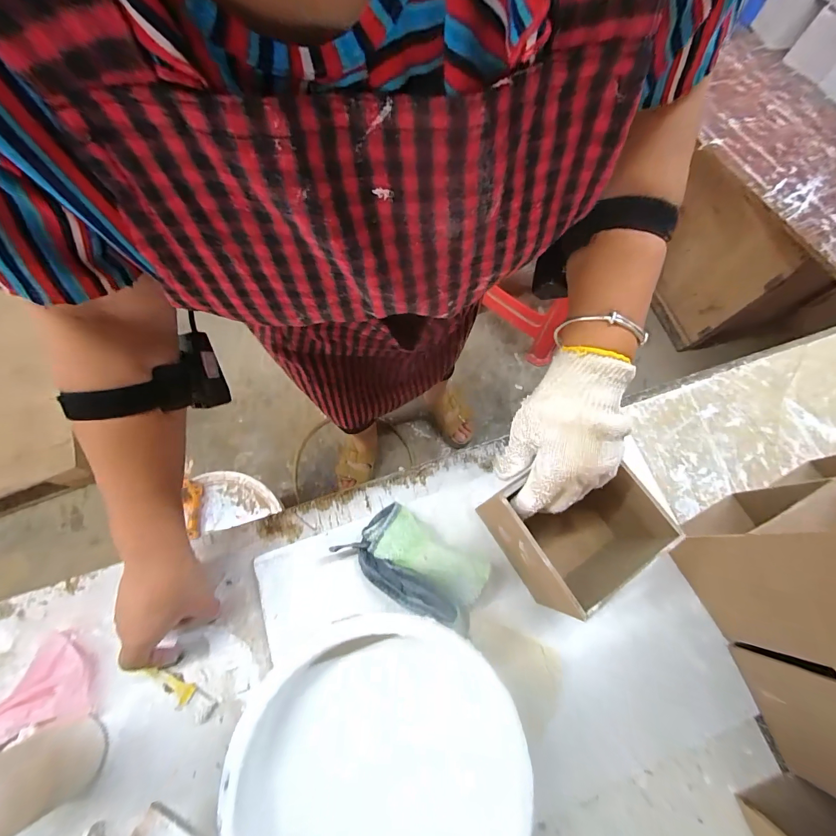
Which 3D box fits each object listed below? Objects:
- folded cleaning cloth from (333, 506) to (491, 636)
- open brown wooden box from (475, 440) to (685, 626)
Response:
[{"bbox_3d":[0.000,0.145,0.370,0.137,0.057,0.079,32,74,9],"label":"folded cleaning cloth"},{"bbox_3d":[0.140,0.099,0.355,0.117,0.109,0.114,-33,76,-11],"label":"open brown wooden box"}]

